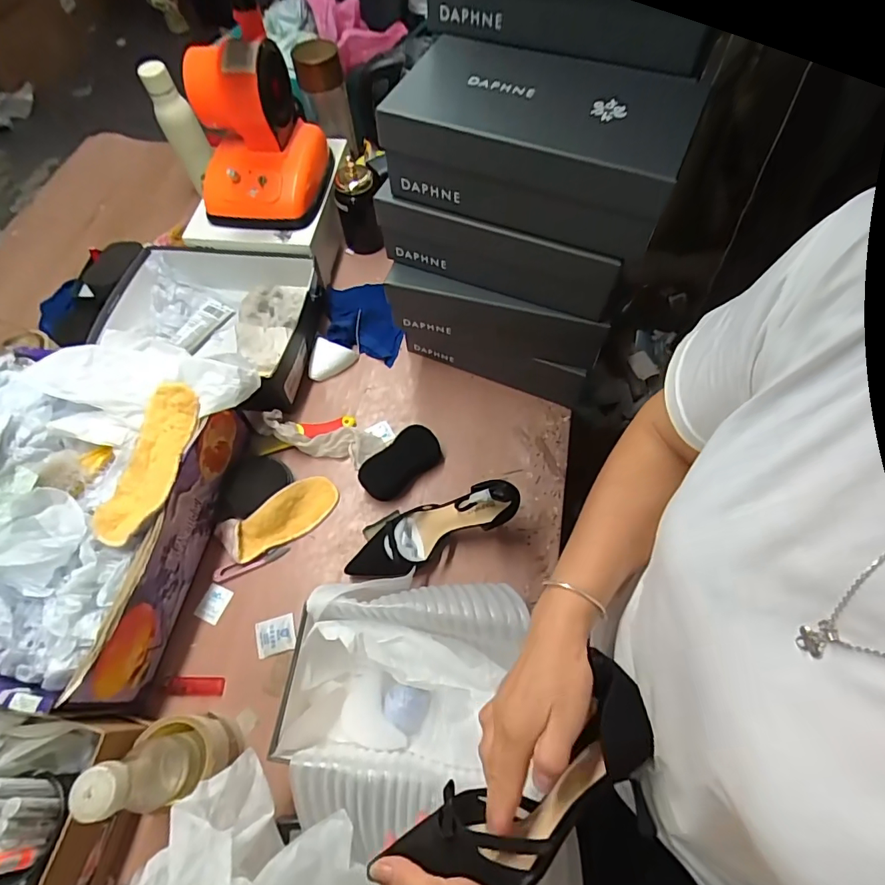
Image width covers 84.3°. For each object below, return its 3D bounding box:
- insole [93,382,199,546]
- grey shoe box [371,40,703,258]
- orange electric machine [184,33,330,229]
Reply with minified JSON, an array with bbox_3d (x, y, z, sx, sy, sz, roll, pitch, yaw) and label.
[{"bbox_3d":[-0.347,0.023,0.586,0.069,0.035,0.199,11,63,7],"label":"insole"},{"bbox_3d":[0.100,-0.324,0.525,0.294,0.097,0.170,21,65,12],"label":"grey shoe box"},{"bbox_3d":[-0.303,-0.486,0.794,0.175,0.226,0.195,4,62,4],"label":"orange electric machine"}]

